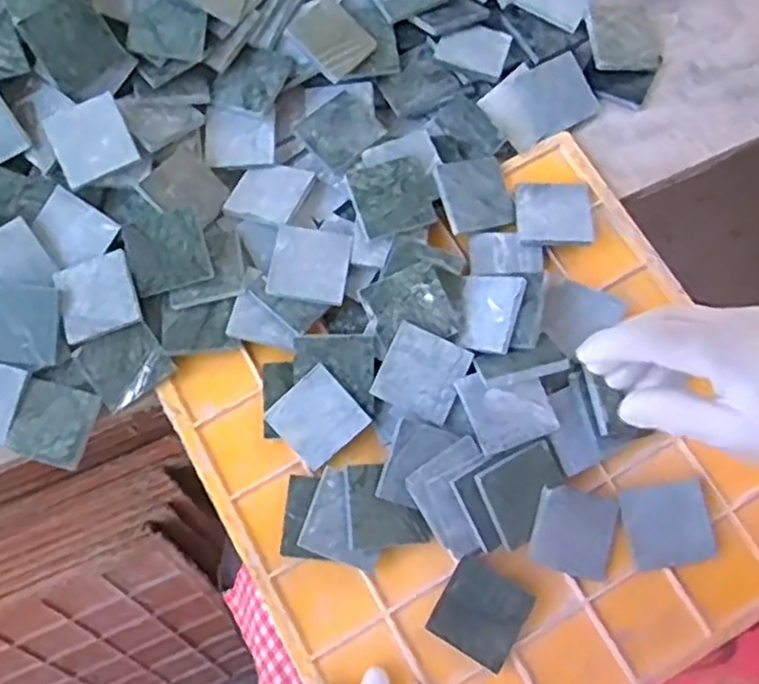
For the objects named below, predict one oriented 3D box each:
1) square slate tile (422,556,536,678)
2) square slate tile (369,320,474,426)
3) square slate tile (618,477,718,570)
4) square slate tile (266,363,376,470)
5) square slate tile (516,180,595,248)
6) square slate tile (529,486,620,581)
[{"bbox_3d":[0.059,0.158,0.424,0.049,0.010,0.048,29,74,12],"label":"square slate tile"},{"bbox_3d":[0.026,0.019,0.442,0.048,0.006,0.049,25,89,-2],"label":"square slate tile"},{"bbox_3d":[0.173,0.109,0.435,0.047,0.007,0.046,-10,70,-1],"label":"square slate tile"},{"bbox_3d":[-0.039,0.047,0.451,0.050,0.005,0.048,-42,91,6],"label":"square slate tile"},{"bbox_3d":[0.117,-0.086,0.489,0.048,0.012,0.048,1,70,3],"label":"square slate tile"},{"bbox_3d":[0.116,0.111,0.430,0.052,0.004,0.048,19,77,-12],"label":"square slate tile"}]

